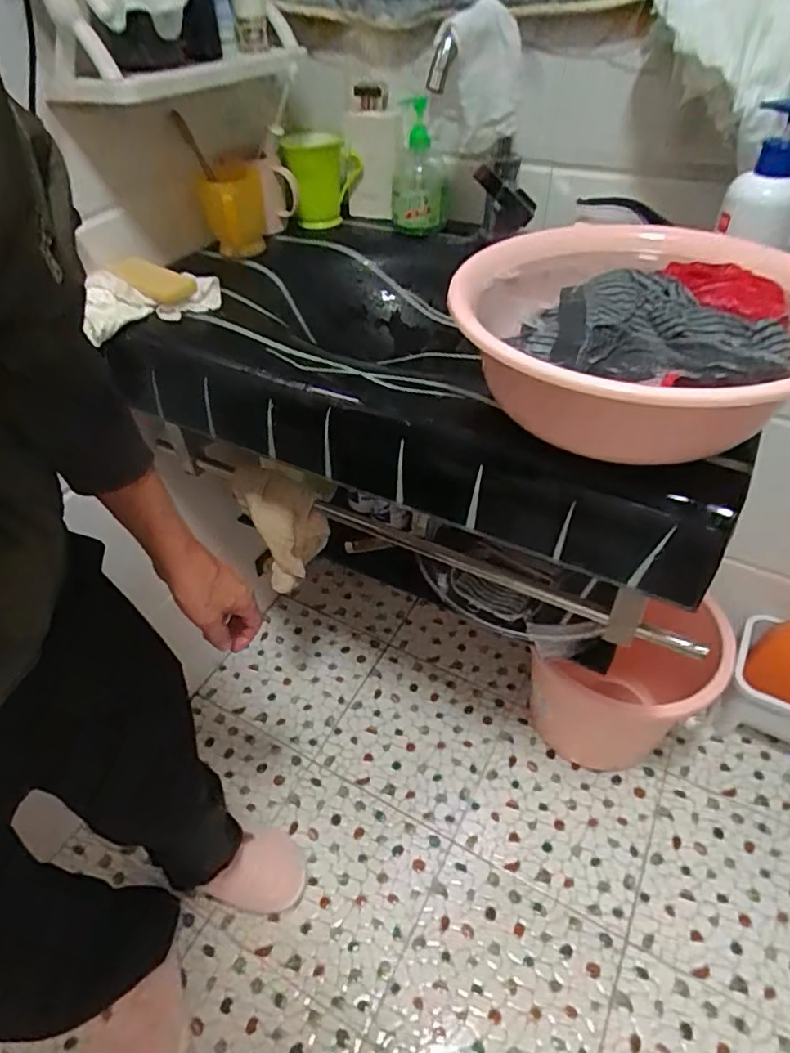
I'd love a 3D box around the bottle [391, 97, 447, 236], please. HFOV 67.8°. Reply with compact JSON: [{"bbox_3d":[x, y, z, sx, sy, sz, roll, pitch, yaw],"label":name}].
[{"bbox_3d":[0.032,-0.495,0.823,0.078,0.167,0.092,-2,44,2],"label":"bottle"}]

